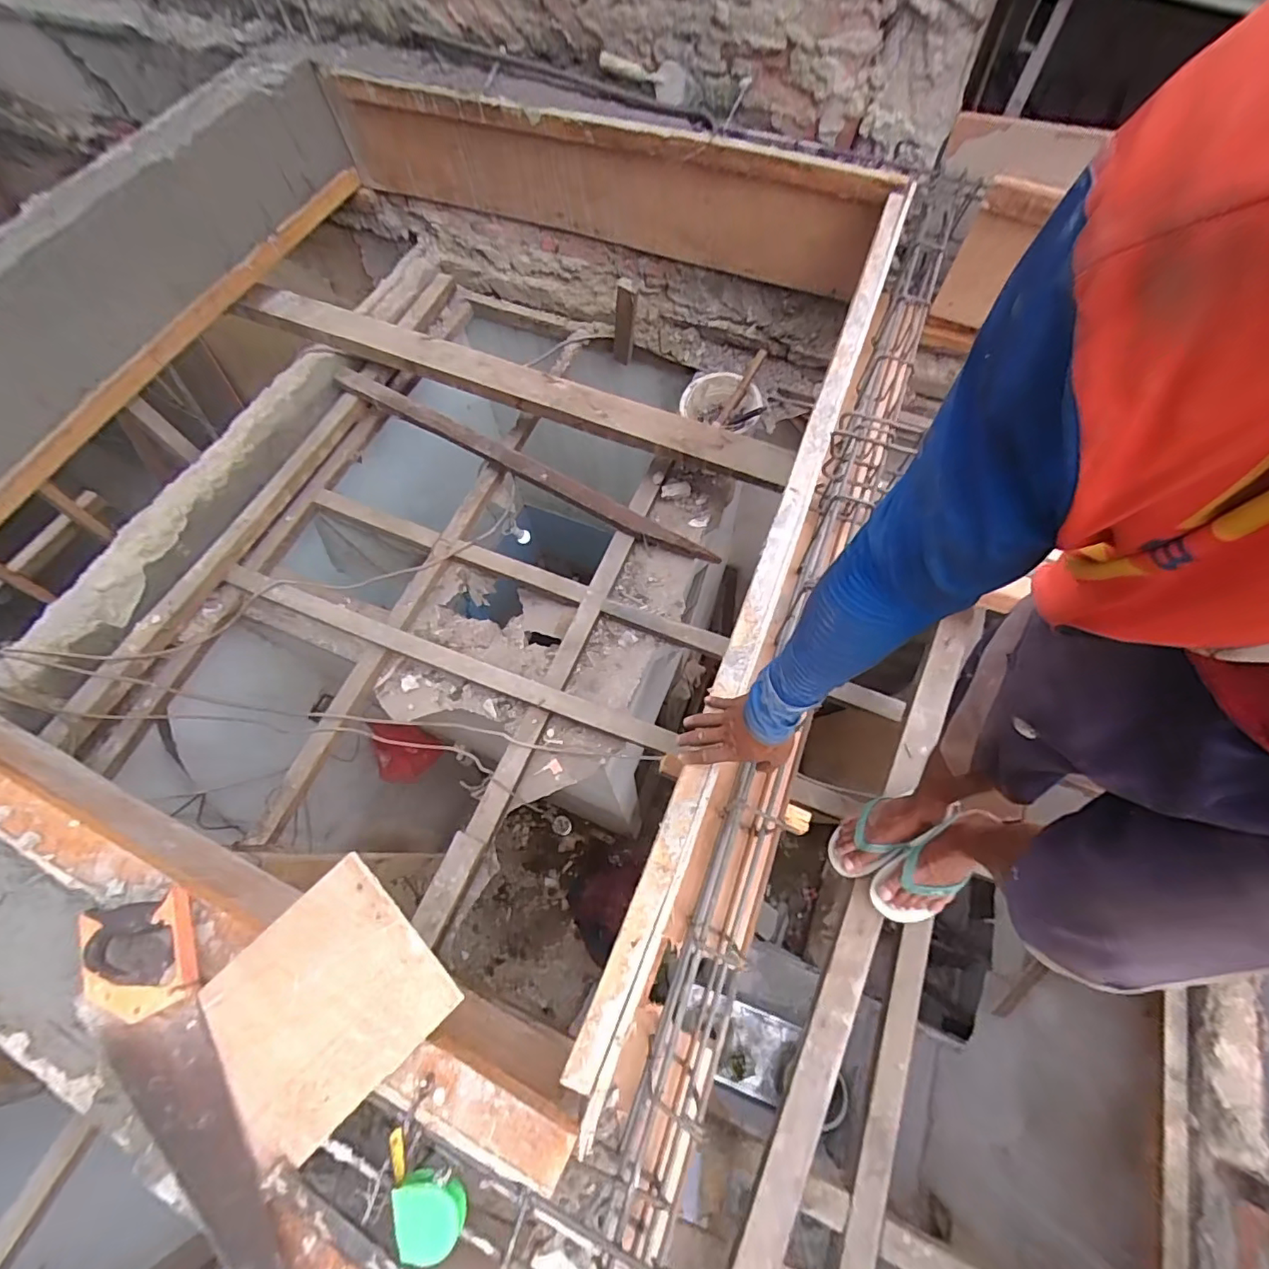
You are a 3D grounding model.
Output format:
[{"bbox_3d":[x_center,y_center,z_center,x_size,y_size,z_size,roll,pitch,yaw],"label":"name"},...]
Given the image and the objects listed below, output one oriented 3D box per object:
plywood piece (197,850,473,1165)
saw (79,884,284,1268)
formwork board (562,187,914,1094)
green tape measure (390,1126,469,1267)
[{"bbox_3d":[-0.345,0.408,0.598,0.234,0.009,0.207,-42,80,-12],"label":"plywood piece"},{"bbox_3d":[-0.490,0.487,0.578,0.120,0.052,0.448,-32,68,-12],"label":"saw"},{"bbox_3d":[0.283,-0.240,0.920,0.067,0.037,1.736,20,68,11],"label":"formwork board"},{"bbox_3d":[-0.210,0.564,0.548,0.064,0.025,0.106,-10,66,-21],"label":"green tape measure"}]

